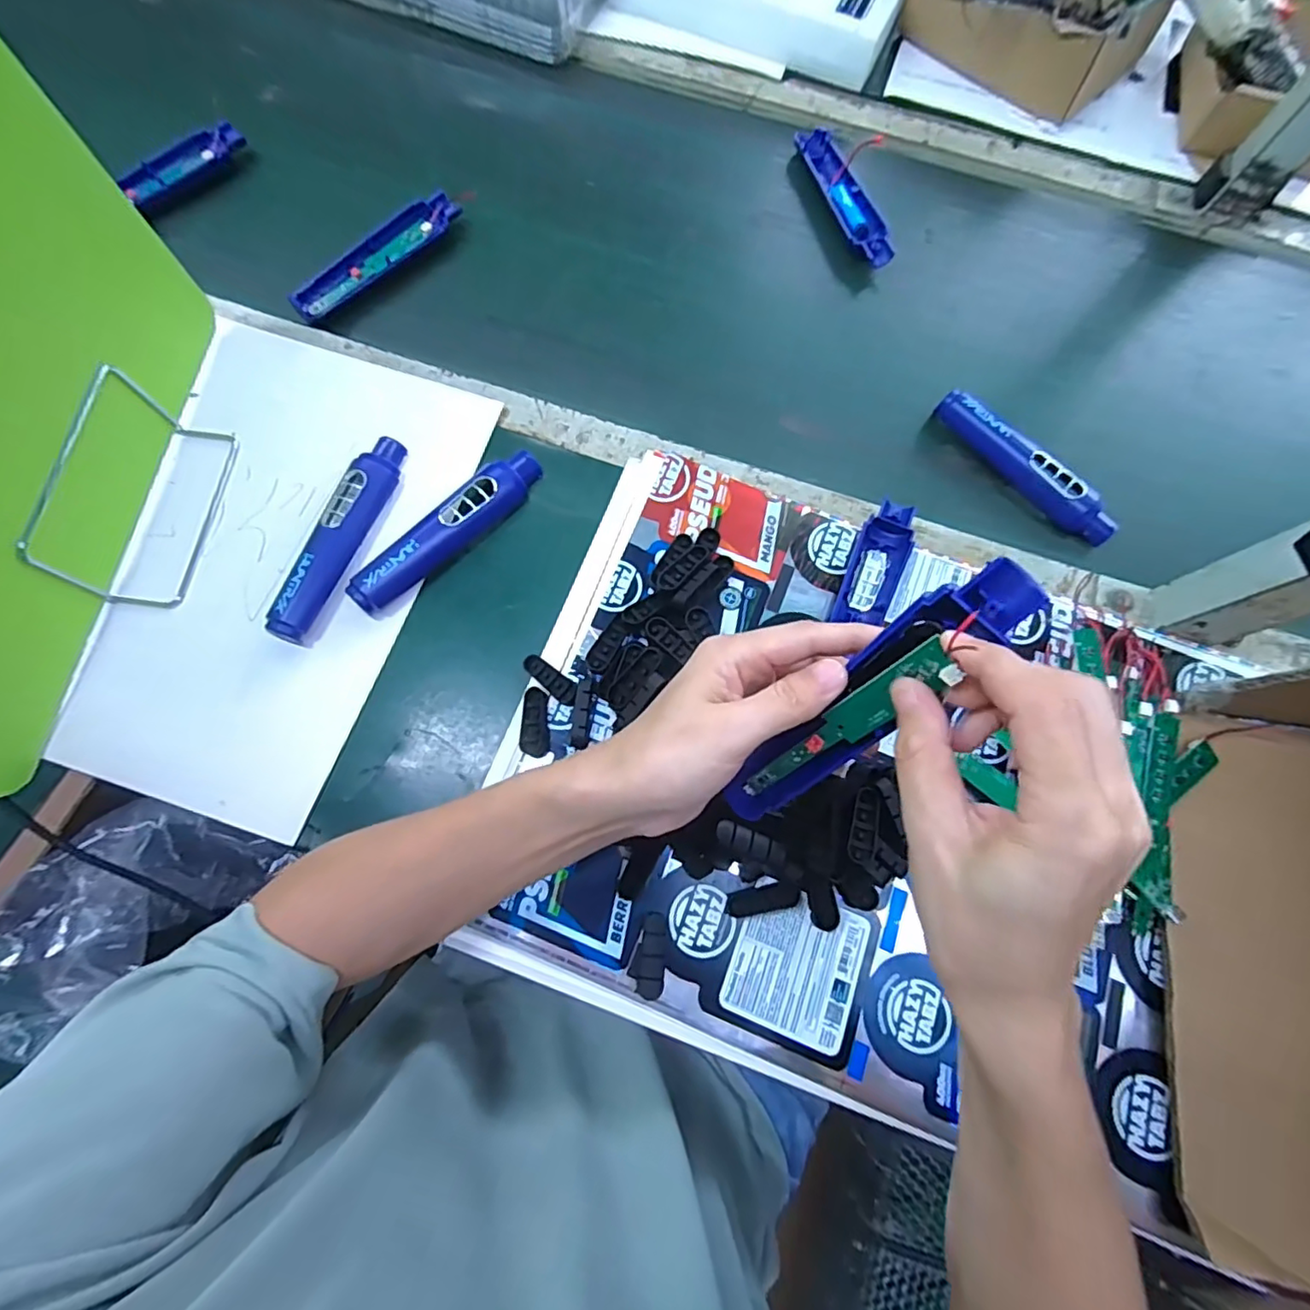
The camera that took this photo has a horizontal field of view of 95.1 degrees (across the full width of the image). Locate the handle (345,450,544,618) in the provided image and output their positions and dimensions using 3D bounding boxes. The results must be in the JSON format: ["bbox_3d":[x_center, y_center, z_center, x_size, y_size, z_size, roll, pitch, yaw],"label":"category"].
[{"bbox_3d":[-0.154,-0.095,0.454,0.032,0.028,0.172,42,76,6],"label":"handle"}]

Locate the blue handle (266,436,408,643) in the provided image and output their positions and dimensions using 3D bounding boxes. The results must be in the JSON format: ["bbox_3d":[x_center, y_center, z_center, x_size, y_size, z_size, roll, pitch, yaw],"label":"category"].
[{"bbox_3d":[-0.235,-0.090,0.449,0.033,0.025,0.170,19,75,0],"label":"blue handle"}]

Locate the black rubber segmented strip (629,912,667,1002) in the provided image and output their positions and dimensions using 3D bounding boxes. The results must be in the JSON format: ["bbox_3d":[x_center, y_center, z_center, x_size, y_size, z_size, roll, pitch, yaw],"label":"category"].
[{"bbox_3d":[-0.003,0.190,0.378,0.021,0.009,0.048,8,60,1],"label":"black rubber segmented strip"}]

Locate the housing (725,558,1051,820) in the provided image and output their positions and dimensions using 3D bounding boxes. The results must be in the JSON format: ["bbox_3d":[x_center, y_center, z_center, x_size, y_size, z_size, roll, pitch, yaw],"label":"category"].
[{"bbox_3d":[0.092,0.028,0.277,0.035,0.177,0.024,45,38,11],"label":"housing"}]

